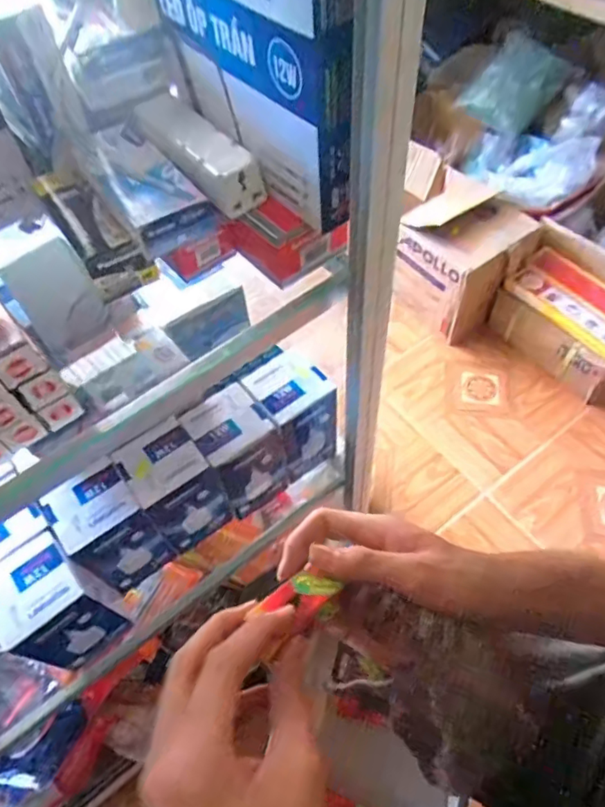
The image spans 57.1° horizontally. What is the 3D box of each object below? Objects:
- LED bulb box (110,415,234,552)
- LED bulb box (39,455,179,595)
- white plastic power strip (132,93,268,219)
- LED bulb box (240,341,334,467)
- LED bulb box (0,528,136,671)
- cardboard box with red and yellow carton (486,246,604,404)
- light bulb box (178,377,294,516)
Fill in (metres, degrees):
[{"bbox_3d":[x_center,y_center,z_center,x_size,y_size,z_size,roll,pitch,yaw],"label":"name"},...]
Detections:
[{"bbox_3d":[-0.150,0.101,0.671,0.087,0.150,0.081,-32,60,-17],"label":"LED bulb box"},{"bbox_3d":[-0.218,0.147,0.640,0.084,0.160,0.074,-36,61,-19],"label":"LED bulb box"},{"bbox_3d":[-0.084,-0.196,0.439,0.045,0.038,0.127,-36,61,-19],"label":"white plastic power strip"},{"bbox_3d":[-0.014,0.015,0.717,0.088,0.143,0.085,-28,59,-15],"label":"LED bulb box"},{"bbox_3d":[-0.262,0.216,0.600,0.093,0.137,0.092,-39,62,-21],"label":"LED bulb box"},{"bbox_3d":[0.642,-0.194,1.360,0.195,0.227,0.322,-38,62,-20],"label":"cardboard box with red and yellow carton"},{"bbox_3d":[-0.080,0.062,0.696,0.084,0.151,0.090,-34,61,-18],"label":"light bulb box"}]

